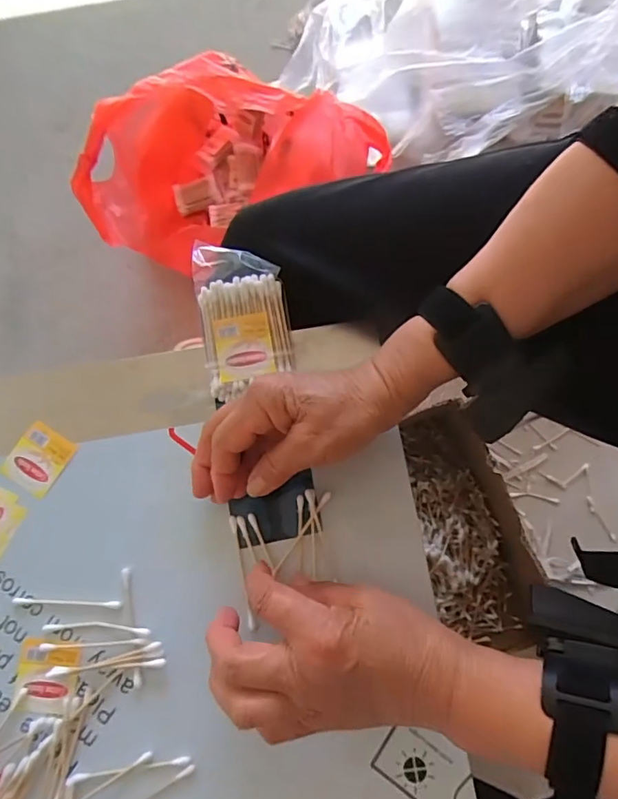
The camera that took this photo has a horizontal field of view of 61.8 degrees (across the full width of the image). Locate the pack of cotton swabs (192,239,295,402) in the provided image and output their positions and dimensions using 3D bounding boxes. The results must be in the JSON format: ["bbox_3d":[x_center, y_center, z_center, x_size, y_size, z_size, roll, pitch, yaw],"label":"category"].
[{"bbox_3d":[-0.047,-0.059,0.363,0.060,0.011,0.107,-8,88,4],"label":"pack of cotton swabs"}]

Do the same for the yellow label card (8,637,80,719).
[{"bbox_3d":[-0.172,0.179,0.335,0.039,0.004,0.044,6,76,6],"label":"yellow label card"}]

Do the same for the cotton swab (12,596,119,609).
[{"bbox_3d":[-0.163,0.136,0.345,0.073,0.004,0.005,2,75,1],"label":"cotton swab"}]

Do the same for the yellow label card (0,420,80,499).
[{"bbox_3d":[-0.194,0.042,0.369,0.038,0.004,0.044,31,78,8],"label":"yellow label card"}]

